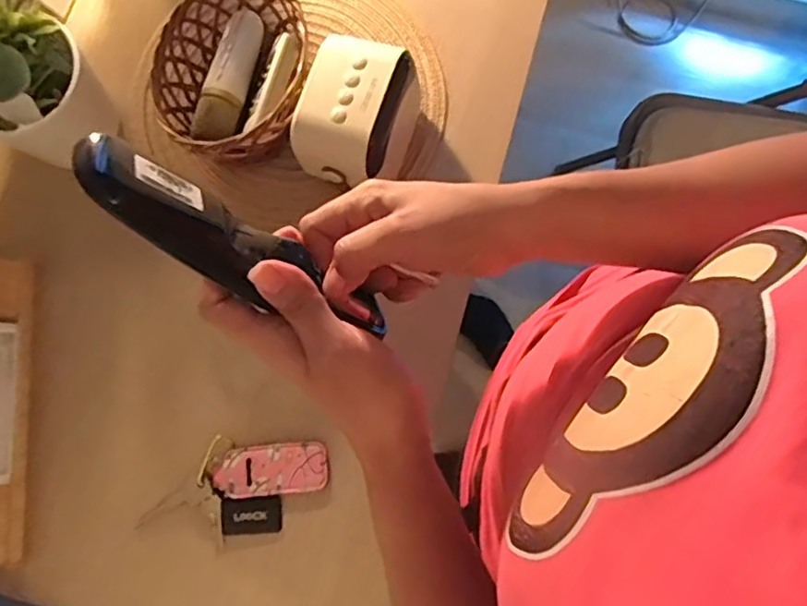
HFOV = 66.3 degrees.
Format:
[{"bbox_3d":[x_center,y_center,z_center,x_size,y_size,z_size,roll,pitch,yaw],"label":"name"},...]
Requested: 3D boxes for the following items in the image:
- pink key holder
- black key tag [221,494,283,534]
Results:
[{"bbox_3d":[-0.112,0.141,0.524,0.093,0.012,0.040,-5,79,0],"label":"pink key holder"},{"bbox_3d":[-0.127,0.177,0.516,0.049,0.004,0.030,0,79,-14],"label":"black key tag"}]

